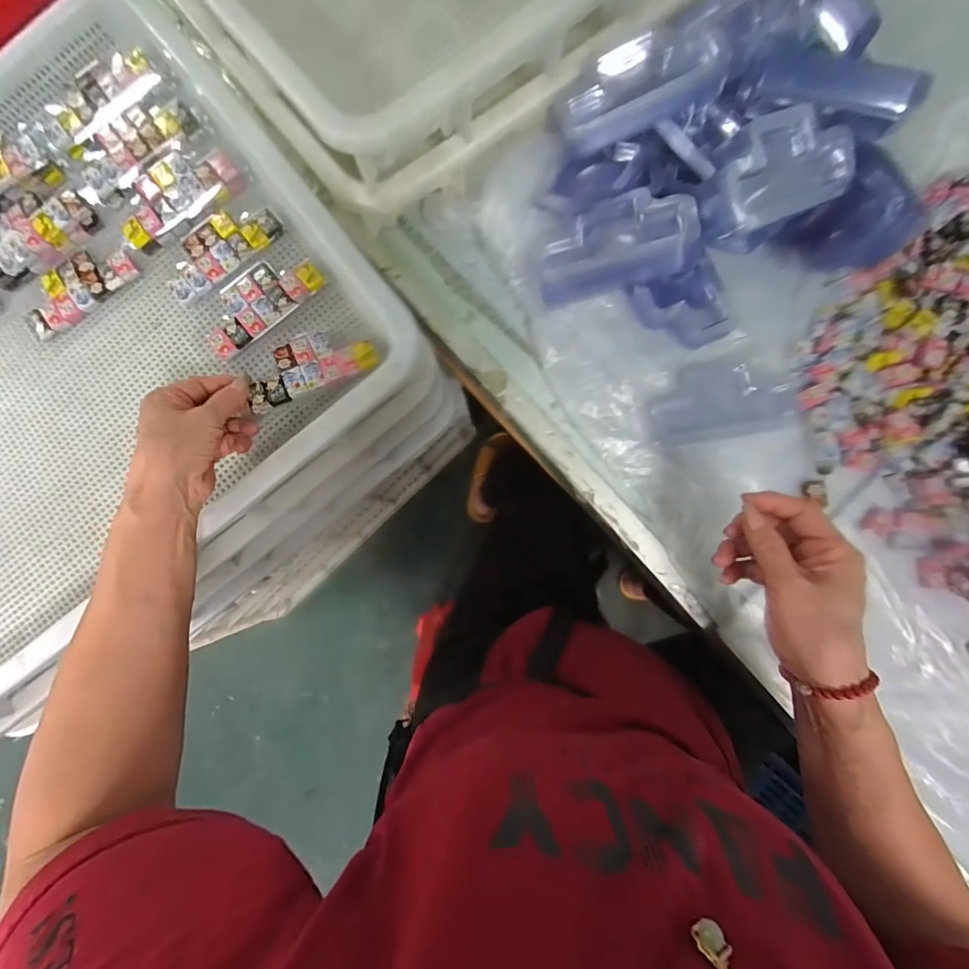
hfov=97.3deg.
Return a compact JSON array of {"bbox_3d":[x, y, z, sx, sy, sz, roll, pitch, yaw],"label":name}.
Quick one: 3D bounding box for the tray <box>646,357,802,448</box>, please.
[{"bbox_3d":[0.226,-0.082,0.412,0.143,0.016,0.078,-9,85,0],"label":"tray"}]

